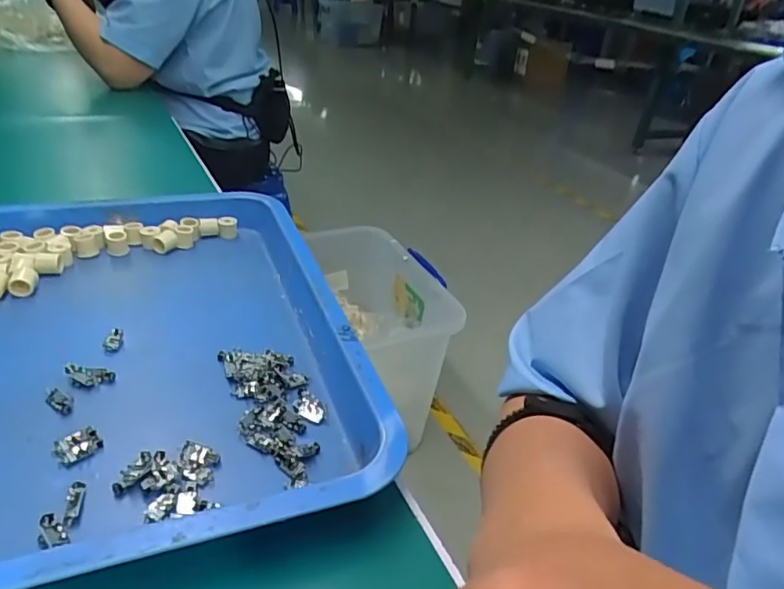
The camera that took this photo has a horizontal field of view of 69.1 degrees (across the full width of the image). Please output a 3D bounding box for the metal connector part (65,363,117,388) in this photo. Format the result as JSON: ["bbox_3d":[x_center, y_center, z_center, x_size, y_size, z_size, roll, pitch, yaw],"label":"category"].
[{"bbox_3d":[-0.217,0.059,0.406,0.033,0.009,0.017,1,33,-6],"label":"metal connector part"}]

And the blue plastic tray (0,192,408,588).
[{"bbox_3d":[-0.215,0.026,0.443,0.332,0.043,0.428,-9,35,-21],"label":"blue plastic tray"}]

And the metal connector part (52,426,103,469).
[{"bbox_3d":[-0.198,0.095,0.358,0.023,0.005,0.025,30,40,34],"label":"metal connector part"}]

